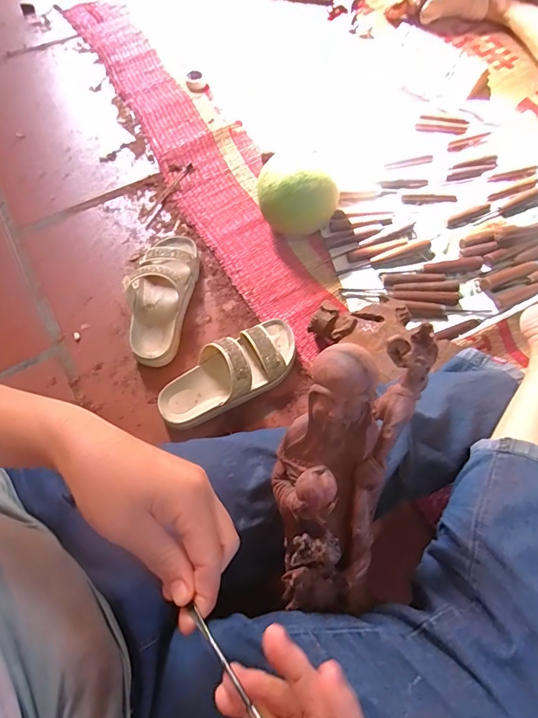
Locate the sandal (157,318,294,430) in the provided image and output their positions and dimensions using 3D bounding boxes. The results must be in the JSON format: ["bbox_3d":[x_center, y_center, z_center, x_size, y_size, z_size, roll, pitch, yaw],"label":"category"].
[{"bbox_3d":[-0.055,0.018,0.624,0.225,0.077,0.088,-31,70,-14],"label":"sandal"}]

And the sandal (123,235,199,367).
[{"bbox_3d":[-0.182,-0.107,0.685,0.106,0.070,0.235,10,66,3],"label":"sandal"}]

